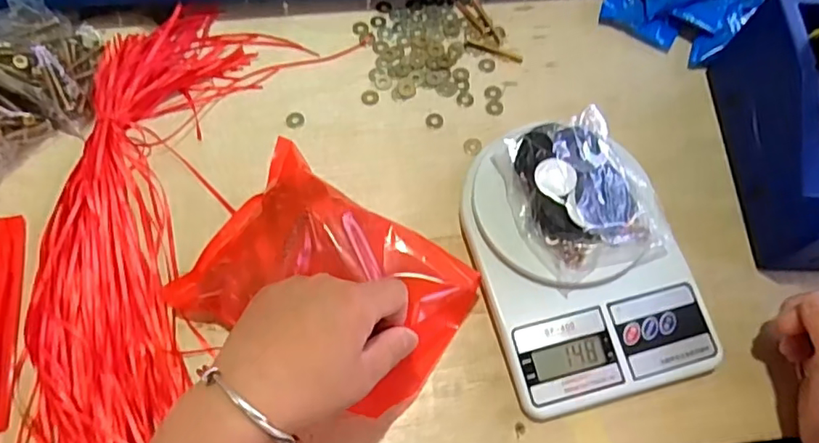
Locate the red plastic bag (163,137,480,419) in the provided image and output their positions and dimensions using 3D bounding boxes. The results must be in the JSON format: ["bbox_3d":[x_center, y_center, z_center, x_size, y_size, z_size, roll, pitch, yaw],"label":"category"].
[{"bbox_3d":[-0.059,0.039,0.396,0.187,0.074,0.130,30,67,12],"label":"red plastic bag"}]

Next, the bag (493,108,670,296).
[{"bbox_3d":[0.127,-0.020,0.415,0.098,0.030,0.118,-24,79,-11],"label":"bag"}]

